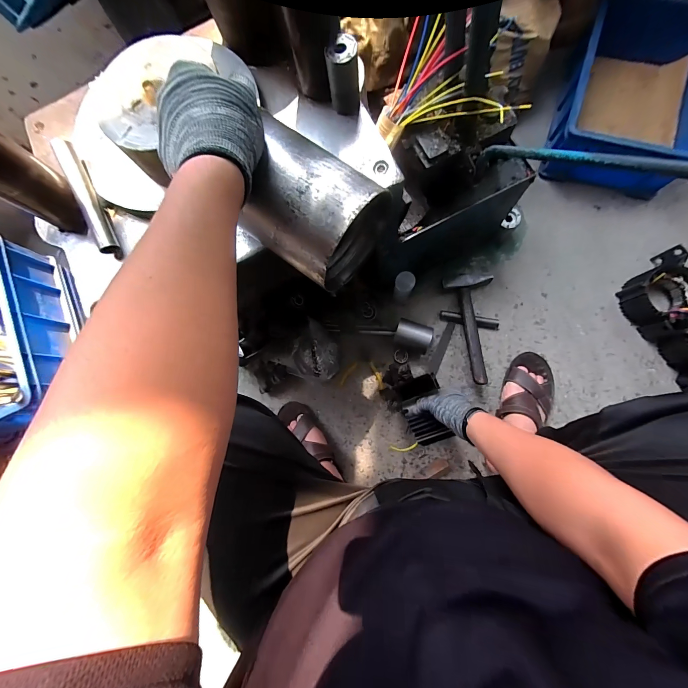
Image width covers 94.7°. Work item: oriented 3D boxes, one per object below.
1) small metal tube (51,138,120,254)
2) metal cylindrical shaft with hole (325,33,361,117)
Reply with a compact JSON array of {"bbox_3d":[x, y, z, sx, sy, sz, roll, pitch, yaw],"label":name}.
[{"bbox_3d":[-0.343,-0.196,0.421,0.018,0.020,0.155,-22,95,1],"label":"small metal tube"},{"bbox_3d":[0.001,-0.335,0.400,0.036,0.076,0.031,0,81,5],"label":"metal cylindrical shaft with hole"}]

